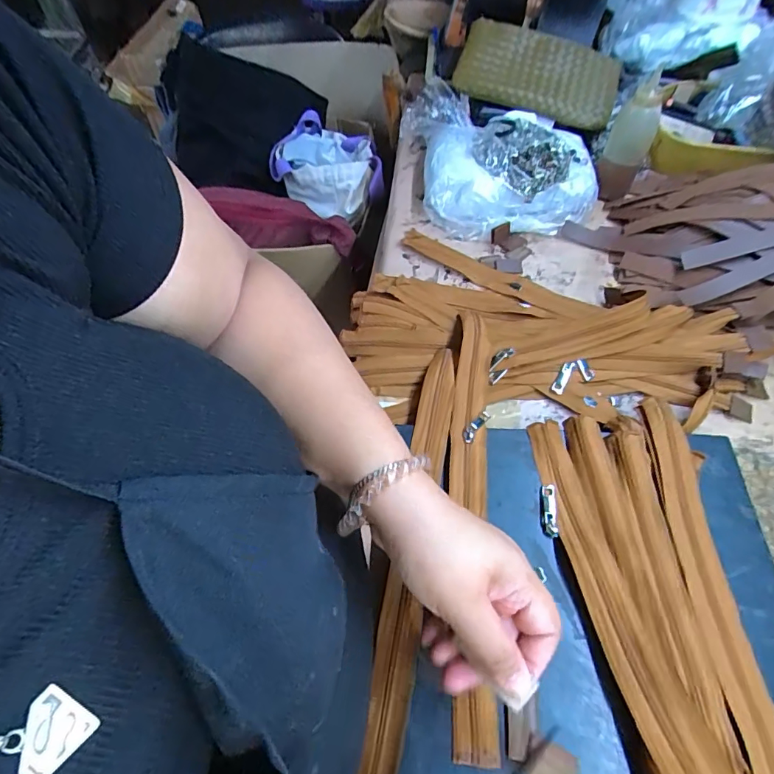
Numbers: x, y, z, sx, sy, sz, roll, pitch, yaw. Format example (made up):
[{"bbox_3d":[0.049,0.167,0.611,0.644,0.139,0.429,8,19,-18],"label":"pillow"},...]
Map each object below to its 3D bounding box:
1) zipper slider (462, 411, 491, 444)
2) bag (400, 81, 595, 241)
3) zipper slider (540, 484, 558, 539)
[{"bbox_3d":[0.080,0.035,0.412,0.011,0.006,0.044,33,50,19],"label":"zipper slider"},{"bbox_3d":[0.145,-0.288,0.586,0.216,0.078,0.201,-10,60,-5],"label":"bag"},{"bbox_3d":[0.131,0.100,0.373,0.010,0.005,0.041,5,60,4],"label":"zipper slider"}]

